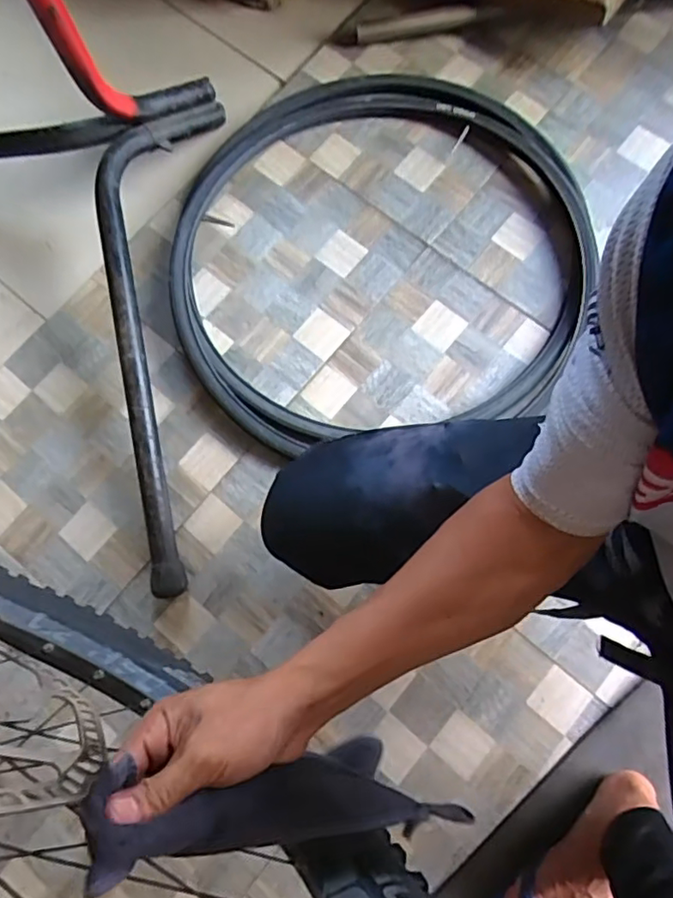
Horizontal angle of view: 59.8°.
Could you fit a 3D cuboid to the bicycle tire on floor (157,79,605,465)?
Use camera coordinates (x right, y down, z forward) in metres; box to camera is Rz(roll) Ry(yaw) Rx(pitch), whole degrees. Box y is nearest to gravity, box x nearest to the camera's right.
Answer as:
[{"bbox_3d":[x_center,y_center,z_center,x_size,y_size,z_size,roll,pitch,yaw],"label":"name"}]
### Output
[{"bbox_3d":[0.066,-0.331,0.953,0.681,0.040,0.658,-9,77,1],"label":"bicycle tire on floor"}]

